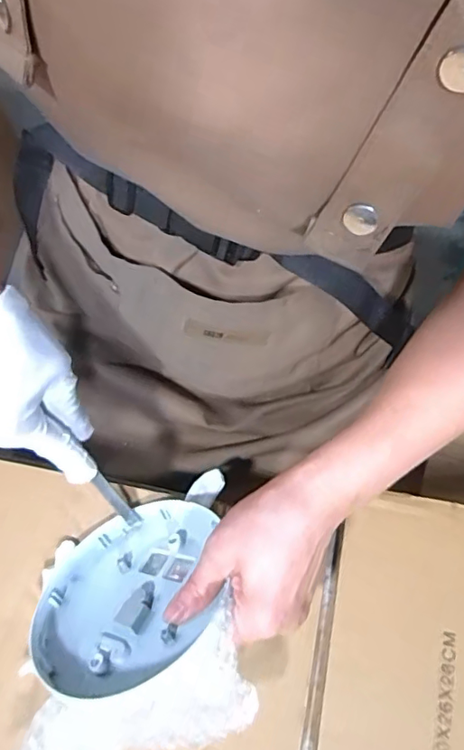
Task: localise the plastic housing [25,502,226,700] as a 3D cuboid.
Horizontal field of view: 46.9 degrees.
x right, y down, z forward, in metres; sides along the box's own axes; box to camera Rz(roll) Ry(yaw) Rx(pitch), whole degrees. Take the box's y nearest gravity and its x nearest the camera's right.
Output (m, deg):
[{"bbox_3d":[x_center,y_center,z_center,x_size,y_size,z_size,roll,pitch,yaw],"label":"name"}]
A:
[{"bbox_3d":[-0.068,0.141,0.348,0.122,0.019,0.121,-20,32,6],"label":"plastic housing"}]

